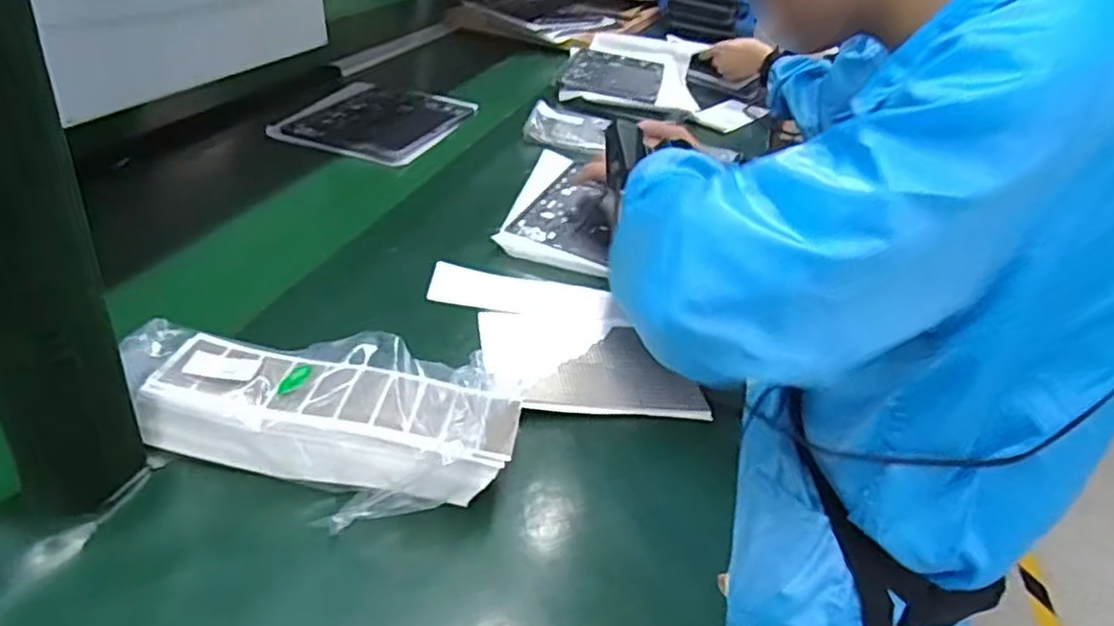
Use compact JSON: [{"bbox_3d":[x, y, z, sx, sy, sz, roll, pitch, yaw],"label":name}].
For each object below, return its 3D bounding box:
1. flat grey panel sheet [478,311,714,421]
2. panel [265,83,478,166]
[{"bbox_3d":[0.026,0.041,0.585,0.168,0.007,0.123,4,34,-14],"label":"flat grey panel sheet"},{"bbox_3d":[-0.250,-0.276,1.001,0.208,0.012,0.298,14,32,8],"label":"panel"}]

